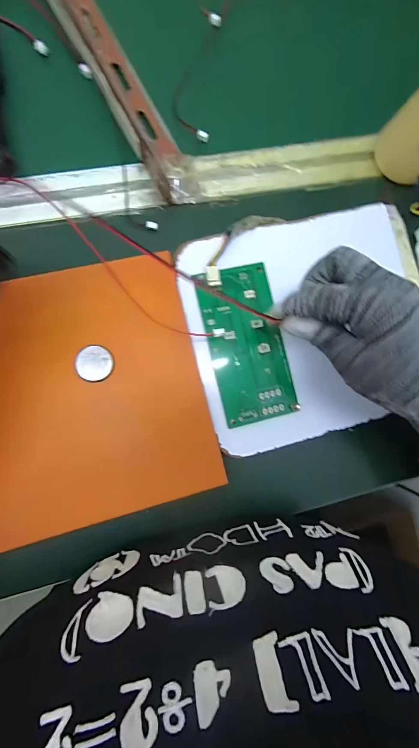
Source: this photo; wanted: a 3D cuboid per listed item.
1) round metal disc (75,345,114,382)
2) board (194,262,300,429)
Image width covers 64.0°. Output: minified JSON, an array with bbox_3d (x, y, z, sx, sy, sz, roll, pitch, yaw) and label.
[{"bbox_3d":[-0.091,-0.009,0.267,0.027,0.004,0.028,1,85,-8],"label":"round metal disc"},{"bbox_3d":[0.033,-0.027,0.288,0.064,0.008,0.133,-13,87,-9],"label":"board"}]

